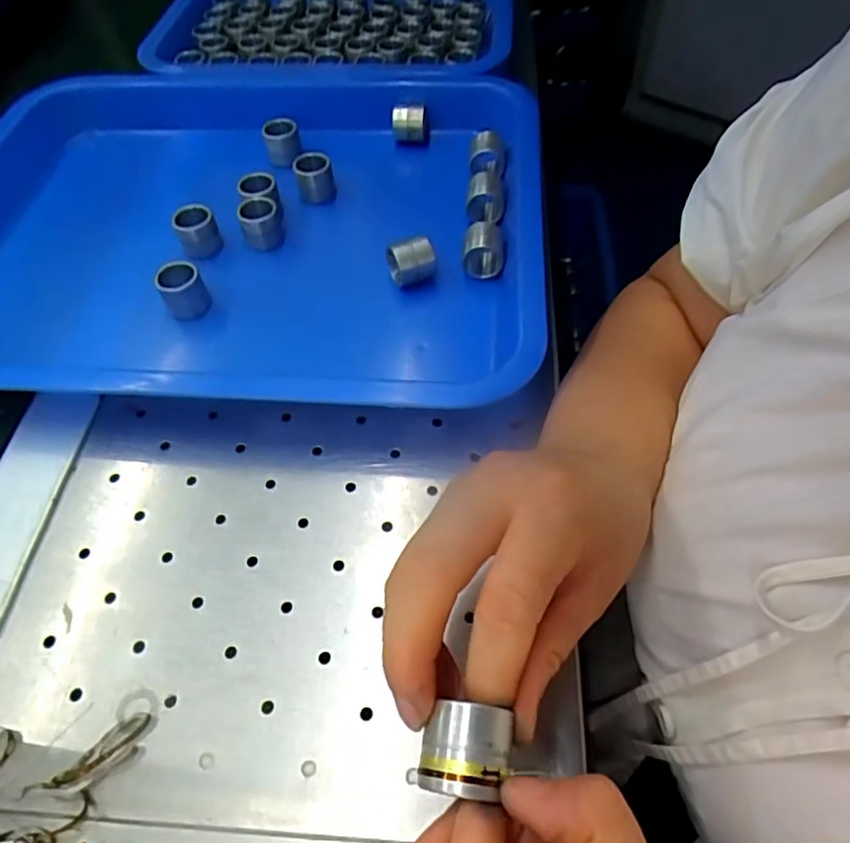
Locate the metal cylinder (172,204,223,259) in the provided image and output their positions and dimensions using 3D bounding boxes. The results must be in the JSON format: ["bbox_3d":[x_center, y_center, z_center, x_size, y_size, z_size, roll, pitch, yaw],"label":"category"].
[{"bbox_3d":[-0.145,-0.121,0.390,0.024,0.024,0.023,-27,58,-14],"label":"metal cylinder"}]

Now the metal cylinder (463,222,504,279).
[{"bbox_3d":[0.035,-0.102,0.367,0.023,0.025,0.021,7,56,9],"label":"metal cylinder"}]

